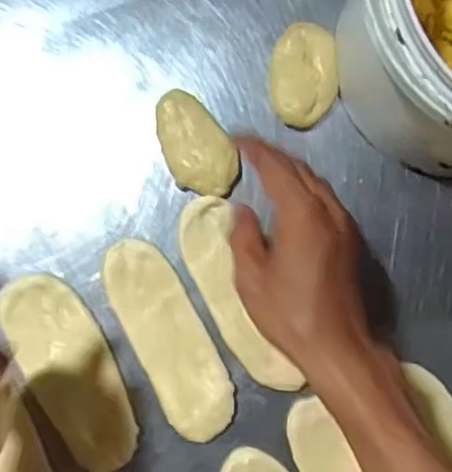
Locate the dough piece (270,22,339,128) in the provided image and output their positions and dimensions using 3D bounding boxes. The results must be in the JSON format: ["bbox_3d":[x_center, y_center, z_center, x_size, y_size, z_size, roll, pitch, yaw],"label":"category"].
[{"bbox_3d":[0.062,-0.127,0.517,0.051,0.021,0.080,4,83,-4],"label":"dough piece"}]

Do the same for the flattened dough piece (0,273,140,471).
[{"bbox_3d":[-0.116,0.102,0.488,0.063,0.004,0.154,-27,86,-7],"label":"flattened dough piece"}]

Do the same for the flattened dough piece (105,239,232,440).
[{"bbox_3d":[-0.043,0.077,0.495,0.054,0.006,0.157,-27,86,-7],"label":"flattened dough piece"}]

